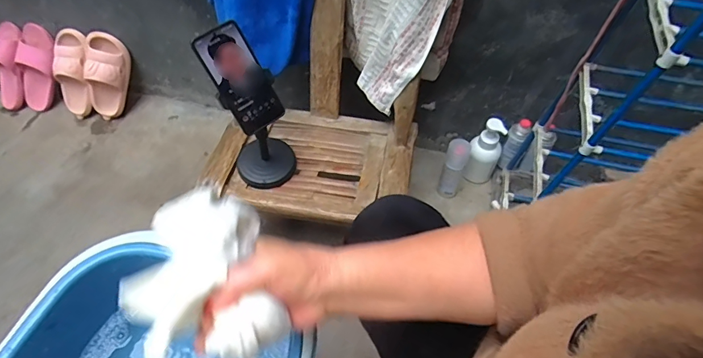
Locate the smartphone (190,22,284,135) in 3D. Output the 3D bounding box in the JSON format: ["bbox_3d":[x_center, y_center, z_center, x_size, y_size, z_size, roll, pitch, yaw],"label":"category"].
[{"bbox_3d":[-0.169,-0.152,0.664,0.076,0.162,0.010,-37,26,-20],"label":"smartphone"}]

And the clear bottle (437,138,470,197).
[{"bbox_3d":[0.241,-0.025,1.024,0.054,0.153,0.059,15,55,11],"label":"clear bottle"}]

